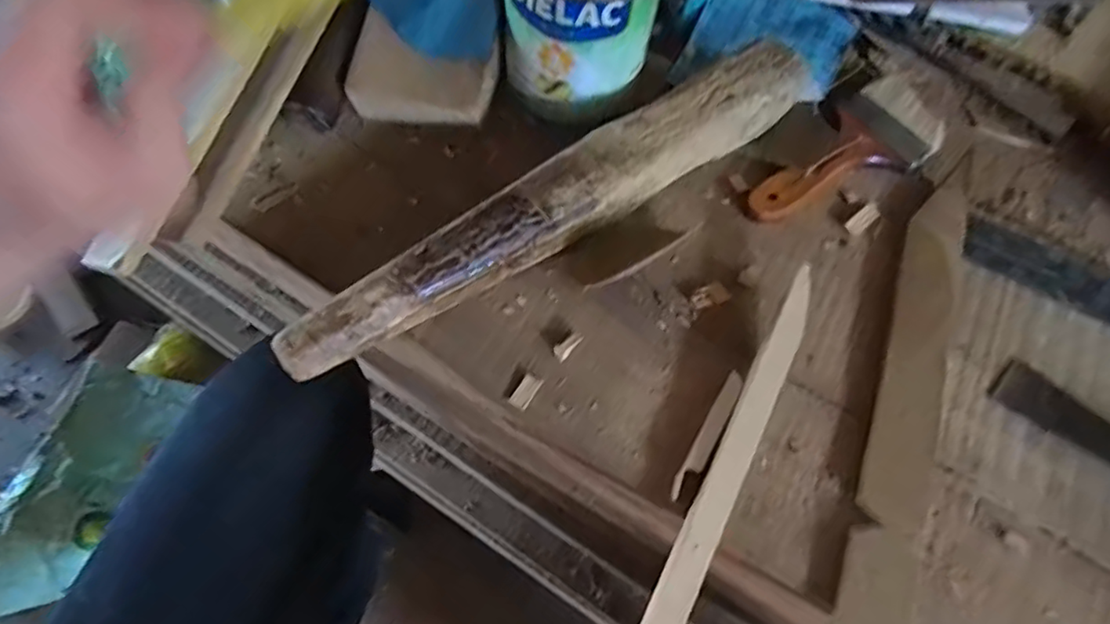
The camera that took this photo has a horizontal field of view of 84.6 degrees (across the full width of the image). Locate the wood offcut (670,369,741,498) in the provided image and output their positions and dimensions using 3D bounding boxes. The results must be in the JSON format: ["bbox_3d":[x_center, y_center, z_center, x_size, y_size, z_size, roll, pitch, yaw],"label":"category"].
[{"bbox_3d":[0.087,0.069,0.343,0.012,0.004,0.081,21,66,30],"label":"wood offcut"}]

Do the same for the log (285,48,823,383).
[{"bbox_3d":[0.006,-0.068,0.382,0.367,0.049,0.042,-31,70,-16],"label":"log"}]

